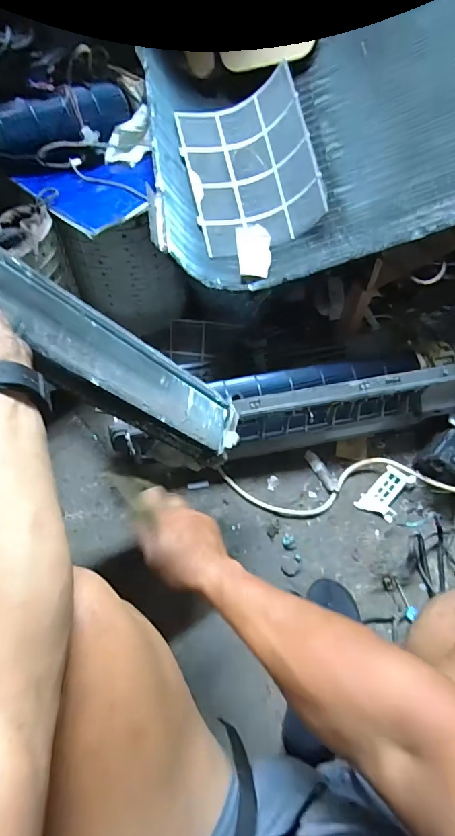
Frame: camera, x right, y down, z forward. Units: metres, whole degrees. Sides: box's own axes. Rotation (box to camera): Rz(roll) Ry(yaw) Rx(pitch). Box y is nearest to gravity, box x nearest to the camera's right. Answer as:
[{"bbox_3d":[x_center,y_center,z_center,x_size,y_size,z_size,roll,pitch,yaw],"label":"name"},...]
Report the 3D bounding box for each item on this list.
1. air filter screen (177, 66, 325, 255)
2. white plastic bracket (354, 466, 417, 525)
[{"bbox_3d":[0.040,-0.455,0.763,0.217,0.066,0.287,-14,83,12],"label":"air filter screen"},{"bbox_3d":[0.333,0.158,0.878,0.073,0.023,0.121,38,66,17],"label":"white plastic bracket"}]

